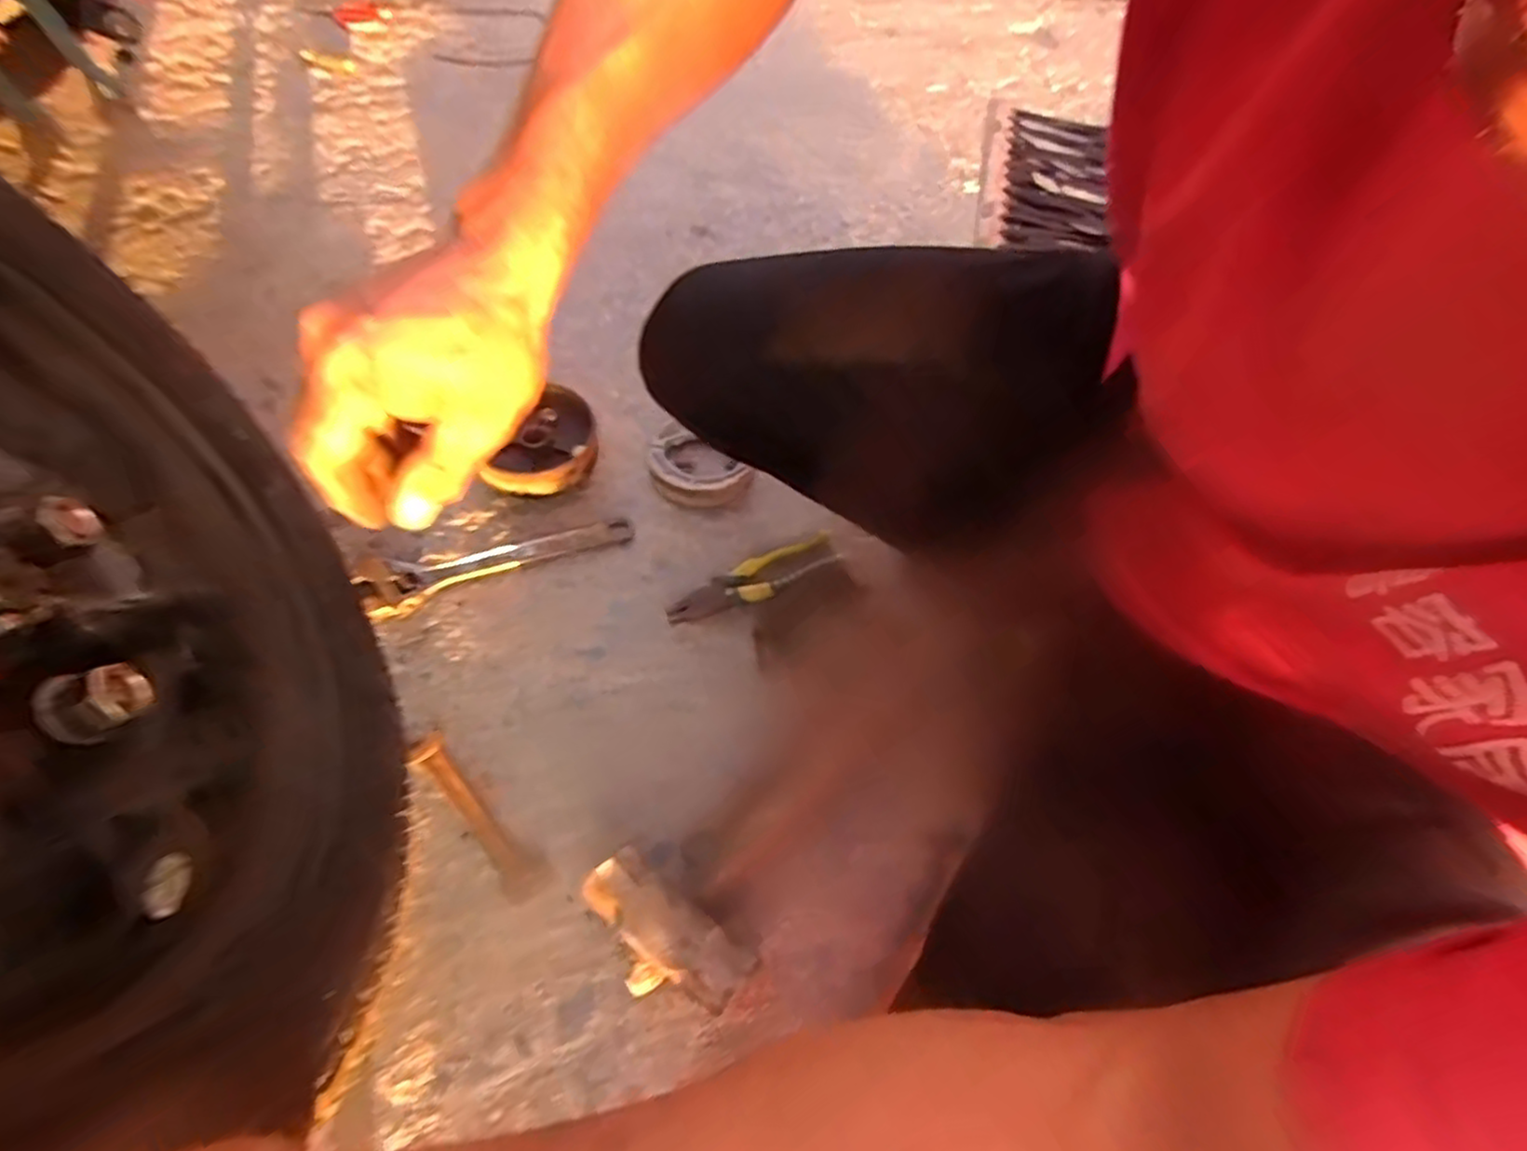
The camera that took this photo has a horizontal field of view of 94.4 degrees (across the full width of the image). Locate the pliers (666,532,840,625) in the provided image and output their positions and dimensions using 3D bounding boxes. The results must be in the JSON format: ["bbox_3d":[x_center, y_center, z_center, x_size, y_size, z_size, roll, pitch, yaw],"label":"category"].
[{"bbox_3d":[-0.010,0.006,0.732,0.186,0.020,0.048,-25,63,-20],"label":"pliers"}]

